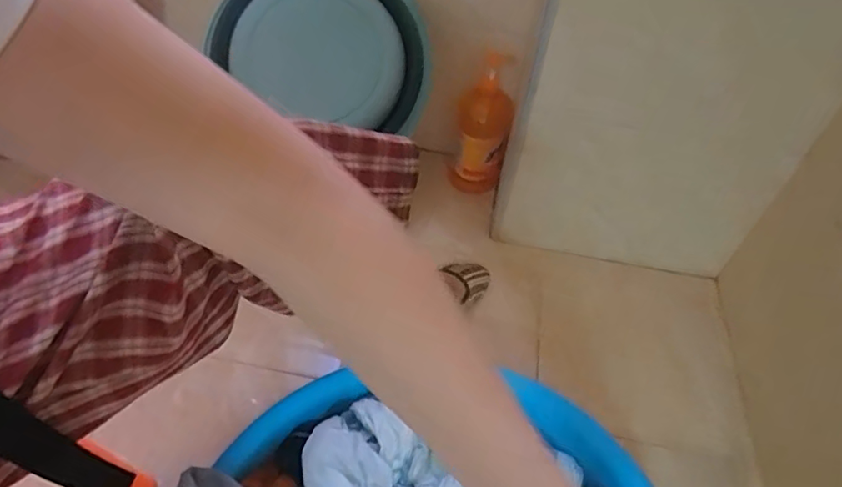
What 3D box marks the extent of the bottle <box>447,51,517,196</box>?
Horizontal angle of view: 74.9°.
[{"bbox_3d":[0.115,-0.215,1.056,0.096,0.249,0.100,12,44,4],"label":"bottle"}]

